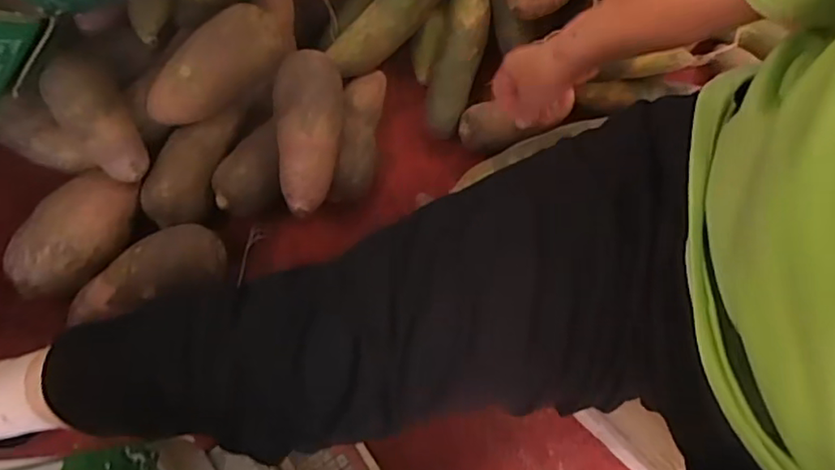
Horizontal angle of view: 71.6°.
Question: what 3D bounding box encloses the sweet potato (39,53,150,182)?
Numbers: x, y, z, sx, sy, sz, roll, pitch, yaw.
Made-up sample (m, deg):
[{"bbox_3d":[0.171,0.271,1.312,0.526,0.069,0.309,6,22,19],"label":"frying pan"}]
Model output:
[{"bbox_3d":[-0.336,-0.122,0.612,0.069,0.052,0.145,-36,94,-15],"label":"sweet potato"}]

